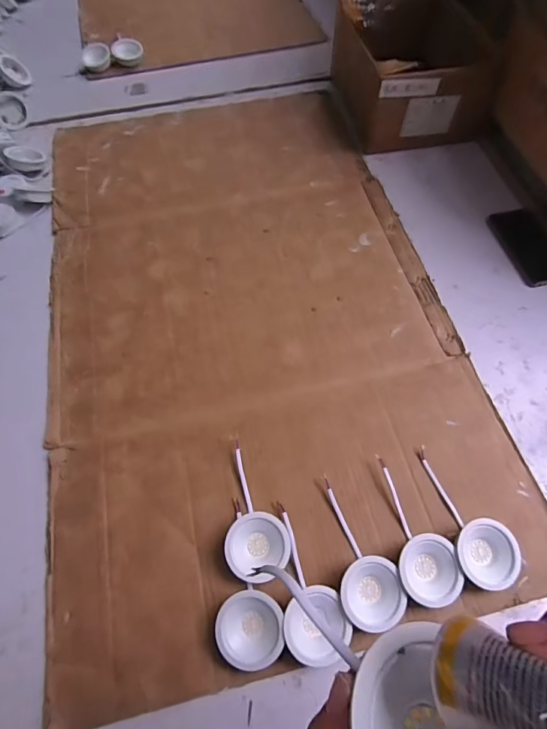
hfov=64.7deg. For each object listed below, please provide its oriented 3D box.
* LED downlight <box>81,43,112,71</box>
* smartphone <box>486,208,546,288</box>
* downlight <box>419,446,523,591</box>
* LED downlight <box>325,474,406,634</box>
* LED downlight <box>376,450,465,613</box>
[{"bbox_3d":[-0.423,-0.736,1.038,0.066,0.035,0.066,-17,63,-9],"label":"LED downlight"},{"bbox_3d":[0.446,-0.206,0.753,0.091,0.013,0.156,-14,71,-6],"label":"smartphone"},{"bbox_3d":[0.235,0.175,0.516,0.068,0.034,0.165,-7,62,-3],"label":"downlight"},{"bbox_3d":[0.104,0.213,0.497,0.067,0.035,0.157,-3,62,-2],"label":"LED downlight"},{"bbox_3d":[0.170,0.190,0.508,0.067,0.037,0.163,-3,62,-1],"label":"LED downlight"}]

